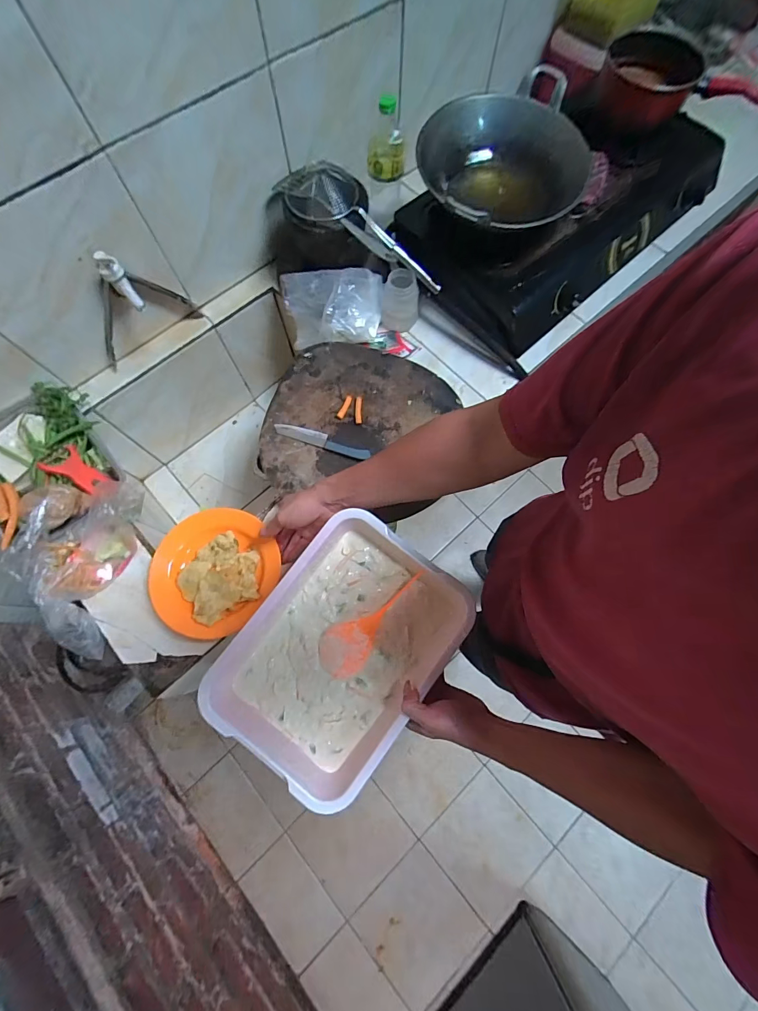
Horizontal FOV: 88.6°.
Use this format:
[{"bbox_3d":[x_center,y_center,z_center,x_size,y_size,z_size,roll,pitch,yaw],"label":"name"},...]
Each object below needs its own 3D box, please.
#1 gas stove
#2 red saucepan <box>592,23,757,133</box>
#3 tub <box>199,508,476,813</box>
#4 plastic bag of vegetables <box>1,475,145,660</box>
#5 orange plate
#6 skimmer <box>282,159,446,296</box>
[{"bbox_3d":[0.375,-0.624,0.802,0.640,0.108,0.345,-40,77,-12],"label":"gas stove"},{"bbox_3d":[0.602,-0.851,0.781,0.305,0.070,0.212,17,73,5],"label":"red saucepan"},{"bbox_3d":[-0.050,0.194,0.531,0.238,0.087,0.320,36,75,11],"label":"tub"},{"bbox_3d":[-0.503,0.082,0.631,0.139,0.109,0.282,8,72,2],"label":"plastic bag of vegetables"},{"bbox_3d":[-0.278,0.111,0.655,0.187,0.036,0.208,39,76,11],"label":"orange plate"},{"bbox_3d":[-0.013,-0.511,0.717,0.317,0.052,0.092,29,73,-11],"label":"skimmer"}]

